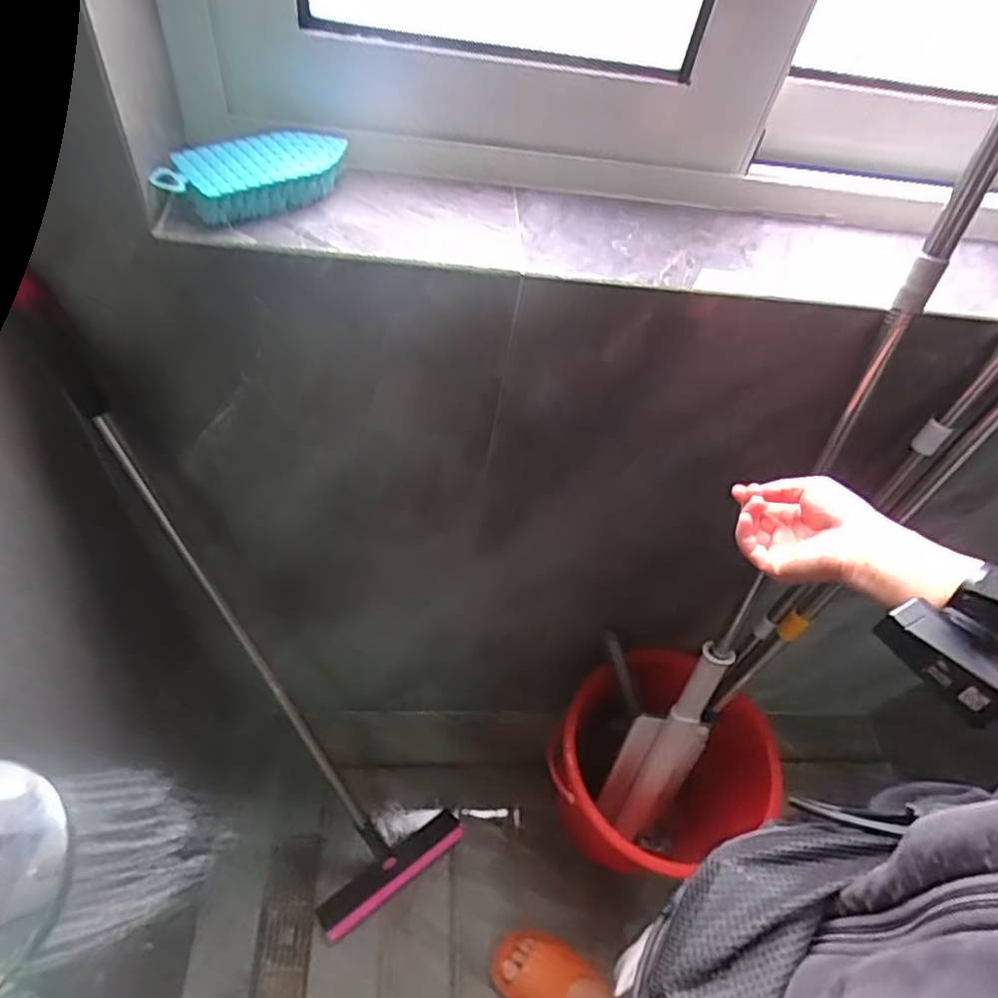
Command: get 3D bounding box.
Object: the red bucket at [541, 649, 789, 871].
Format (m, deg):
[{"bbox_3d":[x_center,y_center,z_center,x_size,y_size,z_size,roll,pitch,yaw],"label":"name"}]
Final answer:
[{"bbox_3d":[0.253,0.462,1.063,0.317,0.280,0.302,2,50,-3],"label":"red bucket"}]

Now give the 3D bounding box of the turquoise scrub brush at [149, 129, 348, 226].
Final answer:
[{"bbox_3d":[-0.180,-0.244,0.493,0.138,0.033,0.060,-36,61,-29],"label":"turquoise scrub brush"}]

